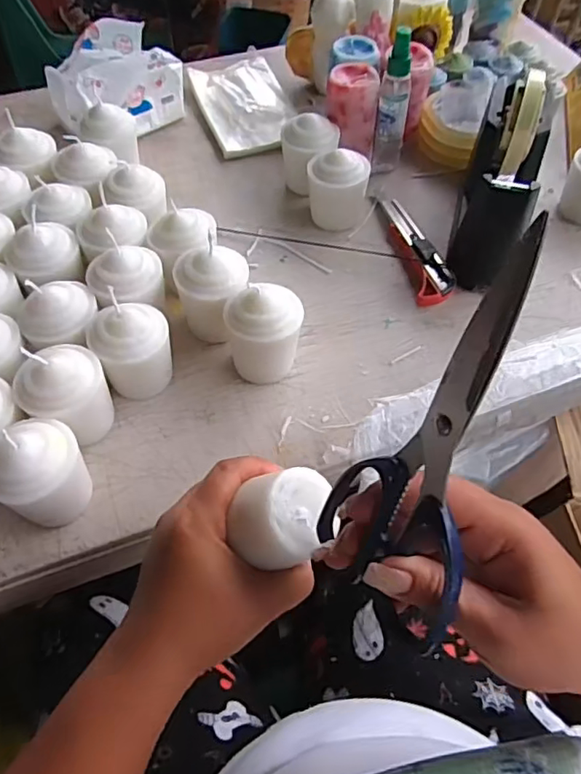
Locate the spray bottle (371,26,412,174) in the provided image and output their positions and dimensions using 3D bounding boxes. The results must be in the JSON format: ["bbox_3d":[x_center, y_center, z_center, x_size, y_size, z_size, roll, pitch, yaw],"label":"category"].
[{"bbox_3d":[0.104,-0.280,0.554,0.029,0.133,0.029,14,59,8],"label":"spray bottle"}]

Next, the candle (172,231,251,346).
[{"bbox_3d":[-0.061,-0.077,0.445,0.050,0.075,0.051,0,58,-1],"label":"candle"}]

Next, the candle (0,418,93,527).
[{"bbox_3d":[-0.156,0.062,0.358,0.054,0.077,0.049,-35,65,-20],"label":"candle"}]

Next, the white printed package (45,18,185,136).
[{"bbox_3d":[-0.192,-0.334,0.611,0.129,0.076,0.085,-33,64,-20],"label":"white printed package"}]

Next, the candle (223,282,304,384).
[{"bbox_3d":[-0.019,-0.038,0.423,0.056,0.076,0.054,-3,58,-3],"label":"candle"}]

